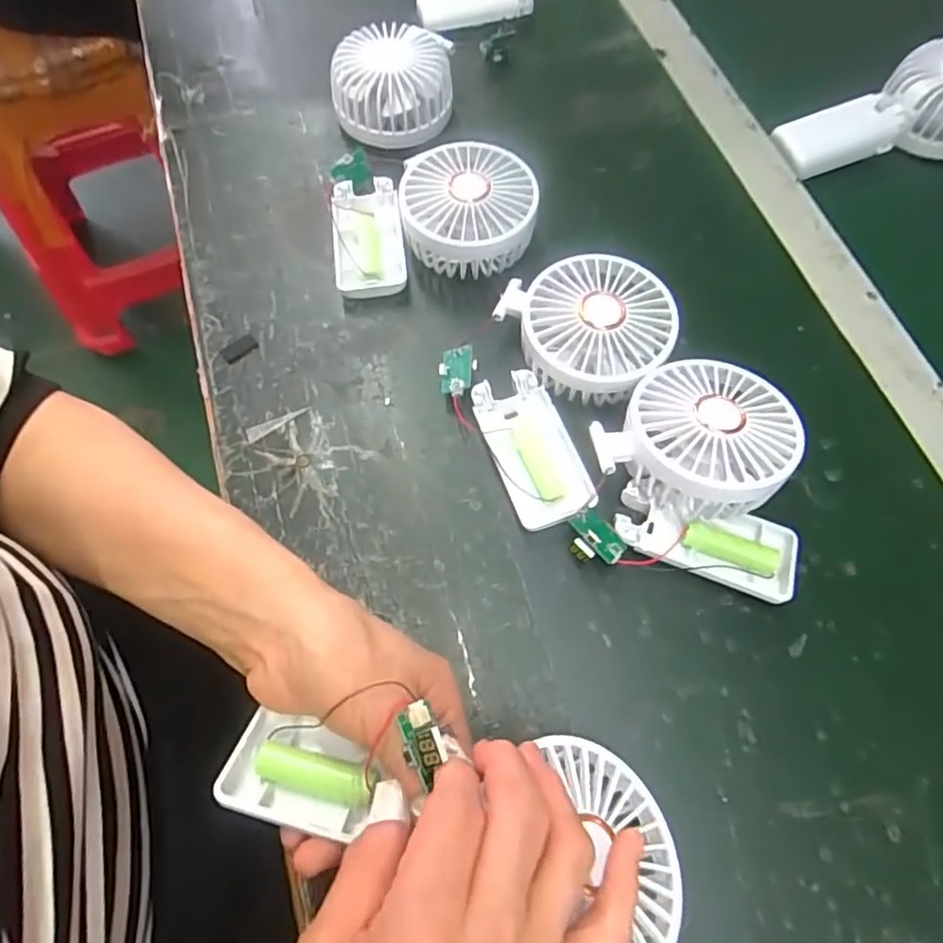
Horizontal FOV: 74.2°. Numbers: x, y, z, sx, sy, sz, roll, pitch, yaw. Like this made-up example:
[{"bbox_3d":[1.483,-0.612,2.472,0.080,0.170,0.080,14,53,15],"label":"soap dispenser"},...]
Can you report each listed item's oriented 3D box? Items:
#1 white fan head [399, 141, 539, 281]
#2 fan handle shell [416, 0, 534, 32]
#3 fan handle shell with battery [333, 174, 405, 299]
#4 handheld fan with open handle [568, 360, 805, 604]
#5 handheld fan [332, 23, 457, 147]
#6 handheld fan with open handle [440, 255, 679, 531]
[{"bbox_3d":[-0.002,-0.167,0.404,0.082,0.043,0.082,0,67,0],"label":"white fan head"},{"bbox_3d":[0.004,-0.383,0.510,0.093,0.016,0.029,-9,67,-5],"label":"fan handle shell"},{"bbox_3d":[-0.068,-0.154,0.414,0.045,0.014,0.088,-6,67,-3],"label":"fan handle shell with battery"},{"bbox_3d":[0.121,-0.002,0.334,0.113,0.054,0.116,12,67,4],"label":"handheld fan with open handle"},{"bbox_3d":[-0.056,-0.274,0.447,0.084,0.043,0.074,-3,67,-2],"label":"handheld fan"},{"bbox_3d":[0.043,-0.057,0.362,0.114,0.044,0.162,27,69,11],"label":"handheld fan with open handle"}]

